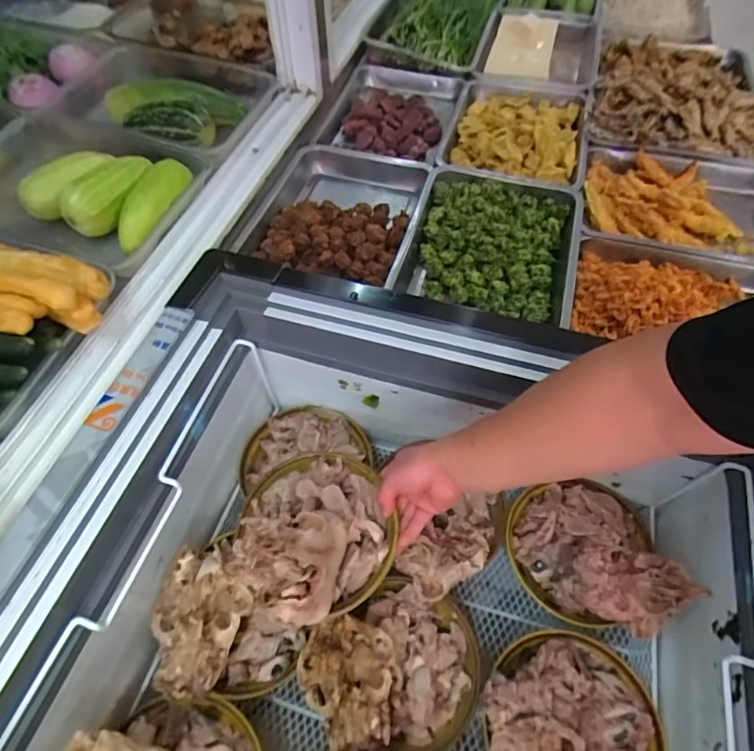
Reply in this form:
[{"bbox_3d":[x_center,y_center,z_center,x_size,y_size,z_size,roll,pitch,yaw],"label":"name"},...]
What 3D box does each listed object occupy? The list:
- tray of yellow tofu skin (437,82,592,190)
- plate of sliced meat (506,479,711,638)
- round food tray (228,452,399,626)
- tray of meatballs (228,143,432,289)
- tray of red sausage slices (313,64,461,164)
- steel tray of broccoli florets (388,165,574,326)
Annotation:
[{"bbox_3d":[0.271,-0.477,0.947,0.259,0.065,0.340,9,55,8],"label":"tray of yellow tofu skin"},{"bbox_3d":[0.277,0.229,0.644,0.192,0.080,0.192,-1,54,1],"label":"plate of sliced meat"},{"bbox_3d":[-0.073,0.161,0.556,0.175,0.124,0.182,-1,54,1],"label":"round food tray"},{"bbox_3d":[-0.075,-0.265,0.834,0.278,0.082,0.291,10,56,9],"label":"tray of meatballs"},{"bbox_3d":[0.023,-0.506,0.995,0.236,0.082,0.312,10,56,9],"label":"tray of red sausage slices"},{"bbox_3d":[0.187,-0.207,0.788,0.264,0.069,0.281,16,57,13],"label":"steel tray of broccoli florets"}]

